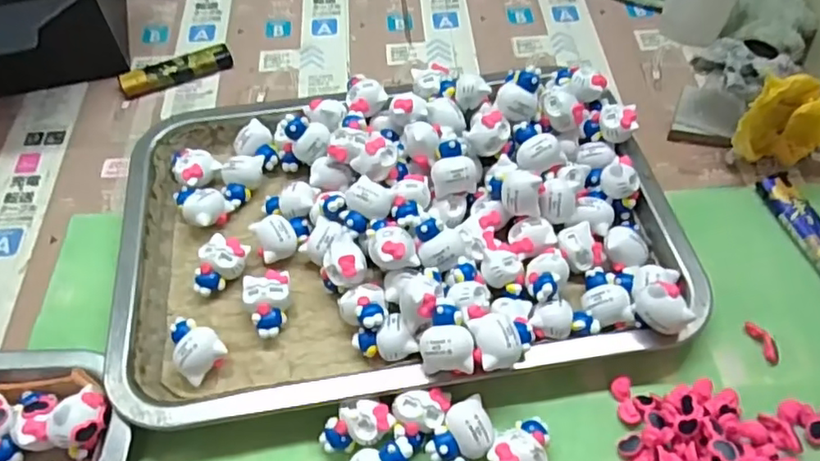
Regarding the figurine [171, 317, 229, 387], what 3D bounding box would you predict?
[{"bbox_3d":[-0.111,0.061,0.317,0.031,0.021,0.024,36,62,23],"label":"figurine"}]

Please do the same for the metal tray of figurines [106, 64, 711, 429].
[{"bbox_3d":[-0.008,-0.010,0.354,0.310,0.049,0.208,-7,55,-4],"label":"metal tray of figurines"}]

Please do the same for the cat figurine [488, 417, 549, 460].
[{"bbox_3d":[0.054,0.103,0.288,0.024,0.019,0.034,37,63,24],"label":"cat figurine"}]

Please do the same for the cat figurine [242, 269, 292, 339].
[{"bbox_3d":[-0.075,0.040,0.332,0.024,0.021,0.033,-11,55,-7],"label":"cat figurine"}]

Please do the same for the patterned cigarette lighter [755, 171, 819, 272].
[{"bbox_3d":[0.232,0.000,0.361,0.021,0.010,0.080,-14,56,-9],"label":"patterned cigarette lighter"}]

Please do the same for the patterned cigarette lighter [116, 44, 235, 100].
[{"bbox_3d":[-0.169,-0.116,0.448,0.079,0.014,0.016,-21,57,-14],"label":"patterned cigarette lighter"}]

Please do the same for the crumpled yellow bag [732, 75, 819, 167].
[{"bbox_3d":[0.220,-0.057,0.366,0.044,0.062,0.036,35,62,22],"label":"crumpled yellow bag"}]

